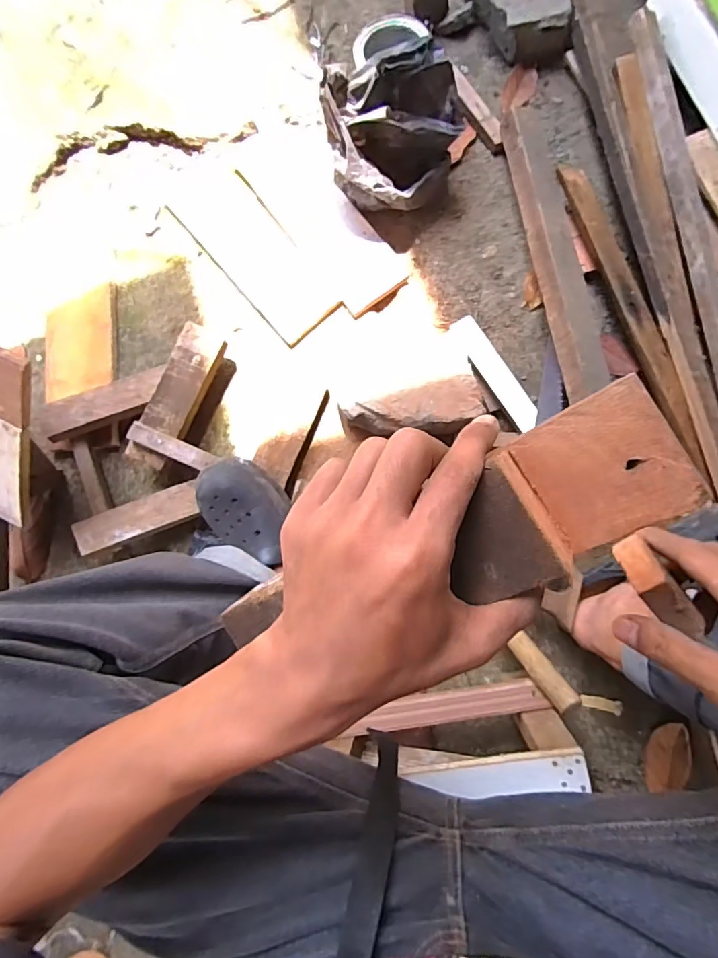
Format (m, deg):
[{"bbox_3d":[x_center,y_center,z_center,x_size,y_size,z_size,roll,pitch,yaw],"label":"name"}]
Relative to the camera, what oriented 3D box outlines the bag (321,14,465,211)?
[{"bbox_3d":[0.050,-0.538,0.754,0.183,0.174,0.257,-1,84,5],"label":"bag"}]

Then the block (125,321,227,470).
[{"bbox_3d":[-0.274,-0.125,0.751,0.062,0.032,0.217,24,87,7],"label":"block"}]

